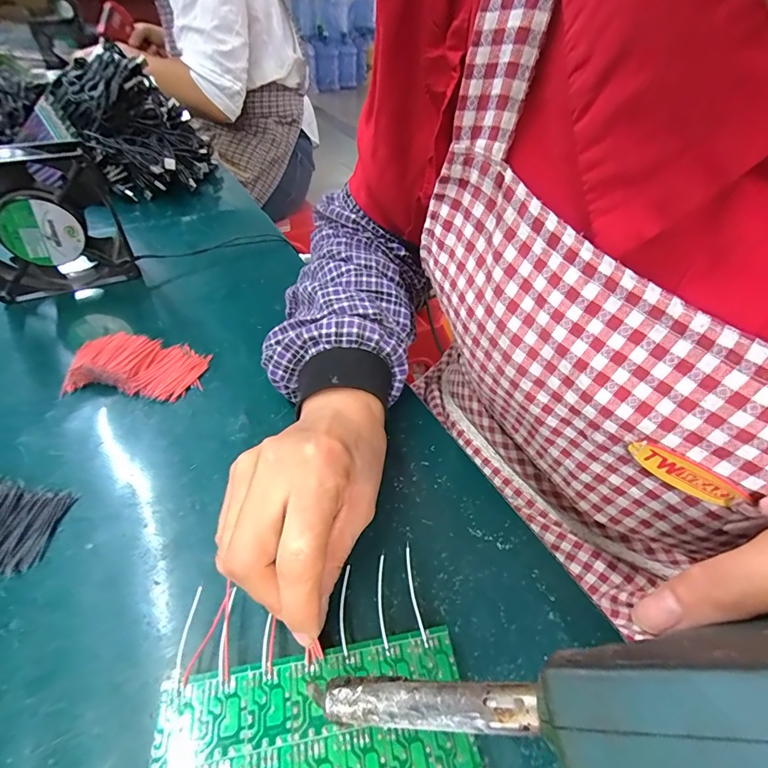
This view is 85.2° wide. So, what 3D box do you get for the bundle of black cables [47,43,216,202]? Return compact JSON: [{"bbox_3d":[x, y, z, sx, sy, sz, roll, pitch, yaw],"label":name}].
[{"bbox_3d":[-0.331,-0.341,0.555,0.170,0.136,0.173,-15,49,-16],"label":"bundle of black cables"}]

